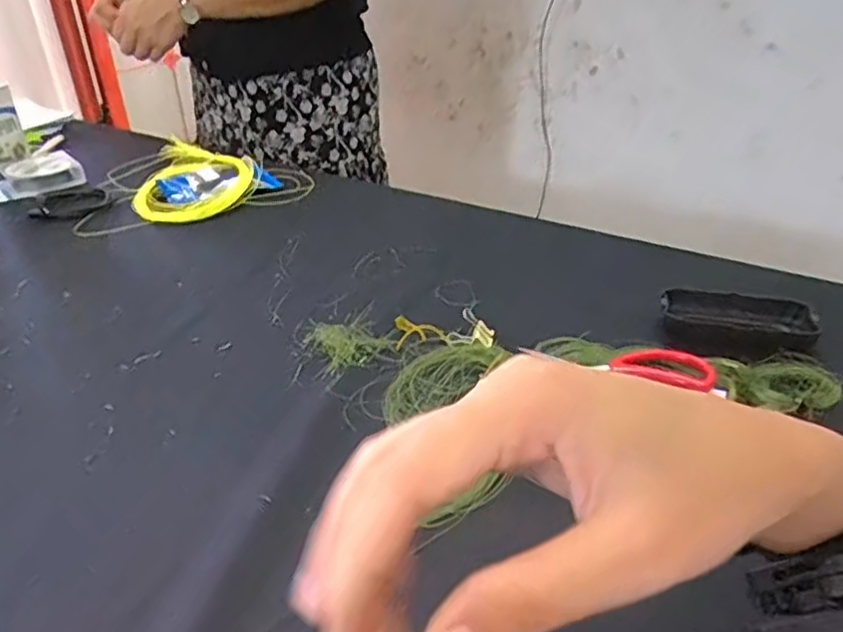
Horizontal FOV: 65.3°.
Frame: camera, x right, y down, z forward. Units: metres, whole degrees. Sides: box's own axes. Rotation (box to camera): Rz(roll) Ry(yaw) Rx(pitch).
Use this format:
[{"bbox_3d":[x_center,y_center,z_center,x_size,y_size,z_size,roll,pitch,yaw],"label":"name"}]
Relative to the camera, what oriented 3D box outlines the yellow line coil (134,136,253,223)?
[{"bbox_3d":[-0.288,-0.177,0.828,0.136,0.032,0.205,-11,34,-16],"label":"yellow line coil"}]

